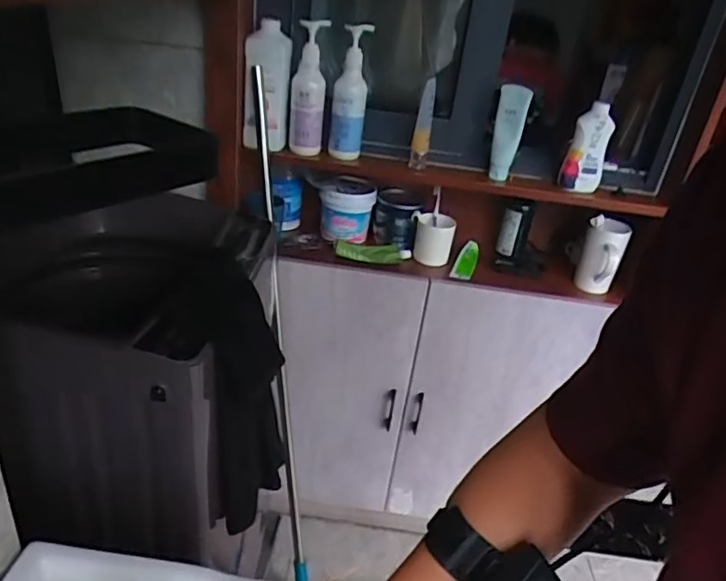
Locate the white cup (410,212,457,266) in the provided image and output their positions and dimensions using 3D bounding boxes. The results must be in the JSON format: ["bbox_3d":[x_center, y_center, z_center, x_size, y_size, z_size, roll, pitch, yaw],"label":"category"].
[{"bbox_3d":[0.153,-0.118,1.294,0.094,0.097,0.084,12,29,8],"label":"white cup"}]

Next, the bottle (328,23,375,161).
[{"bbox_3d":[-0.024,-0.381,1.129,0.065,0.239,0.069,9,29,1],"label":"bottle"}]

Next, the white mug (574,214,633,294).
[{"bbox_3d":[0.519,-0.085,1.263,0.083,0.164,0.096,20,31,21],"label":"white mug"}]

